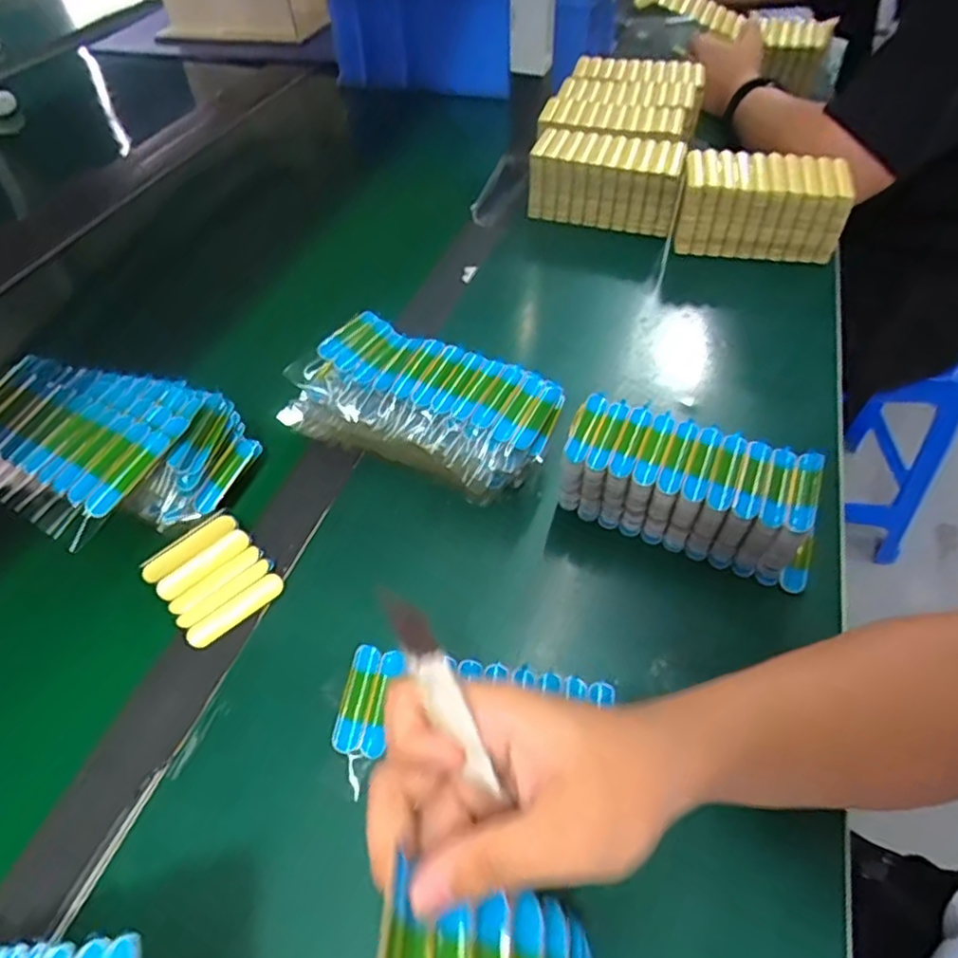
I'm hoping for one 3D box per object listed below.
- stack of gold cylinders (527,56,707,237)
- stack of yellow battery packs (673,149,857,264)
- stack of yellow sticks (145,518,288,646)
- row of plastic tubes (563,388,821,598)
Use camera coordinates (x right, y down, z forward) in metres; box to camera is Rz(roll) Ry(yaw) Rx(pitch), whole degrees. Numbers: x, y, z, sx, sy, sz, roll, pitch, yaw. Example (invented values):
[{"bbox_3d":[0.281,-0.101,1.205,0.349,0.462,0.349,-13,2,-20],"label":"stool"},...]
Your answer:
[{"bbox_3d":[0.160,-0.391,0.777,0.162,0.094,0.245,12,50,11],"label":"stack of gold cylinders"},{"bbox_3d":[0.289,-0.284,0.690,0.165,0.085,0.081,5,49,5],"label":"stack of yellow battery packs"},{"bbox_3d":[-0.169,0.064,0.430,0.064,0.032,0.062,-34,56,-26],"label":"stack of yellow sticks"},{"bbox_3d":[0.141,0.008,0.448,0.167,0.081,0.061,18,51,16],"label":"row of plastic tubes"}]

